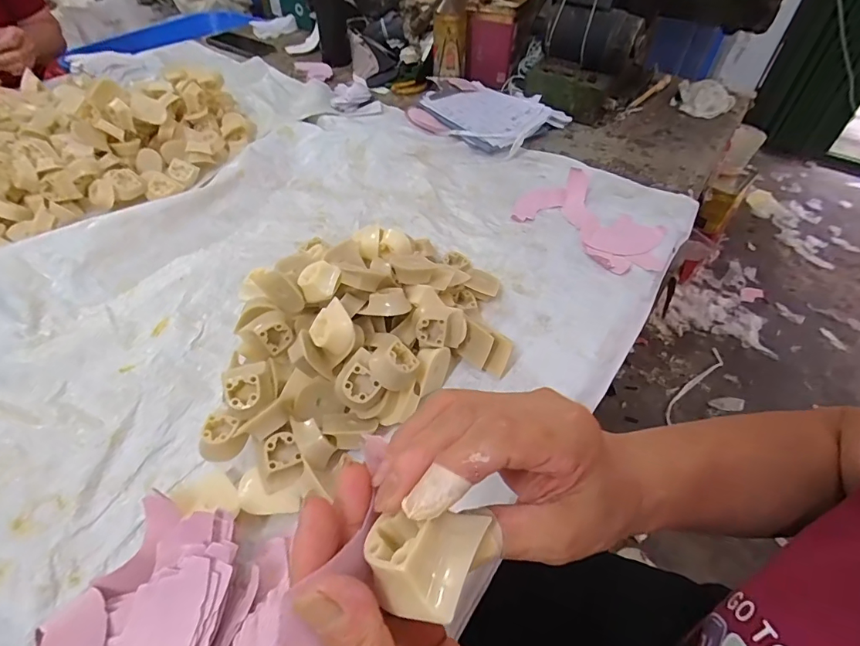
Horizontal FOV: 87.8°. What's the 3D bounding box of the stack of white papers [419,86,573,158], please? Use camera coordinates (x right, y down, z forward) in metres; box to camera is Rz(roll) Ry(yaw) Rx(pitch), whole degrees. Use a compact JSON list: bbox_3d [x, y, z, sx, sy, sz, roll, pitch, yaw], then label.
[{"bbox_3d":[0.107,-0.394,0.836,0.236,0.034,0.207,37,57,26],"label":"stack of white papers"}]

